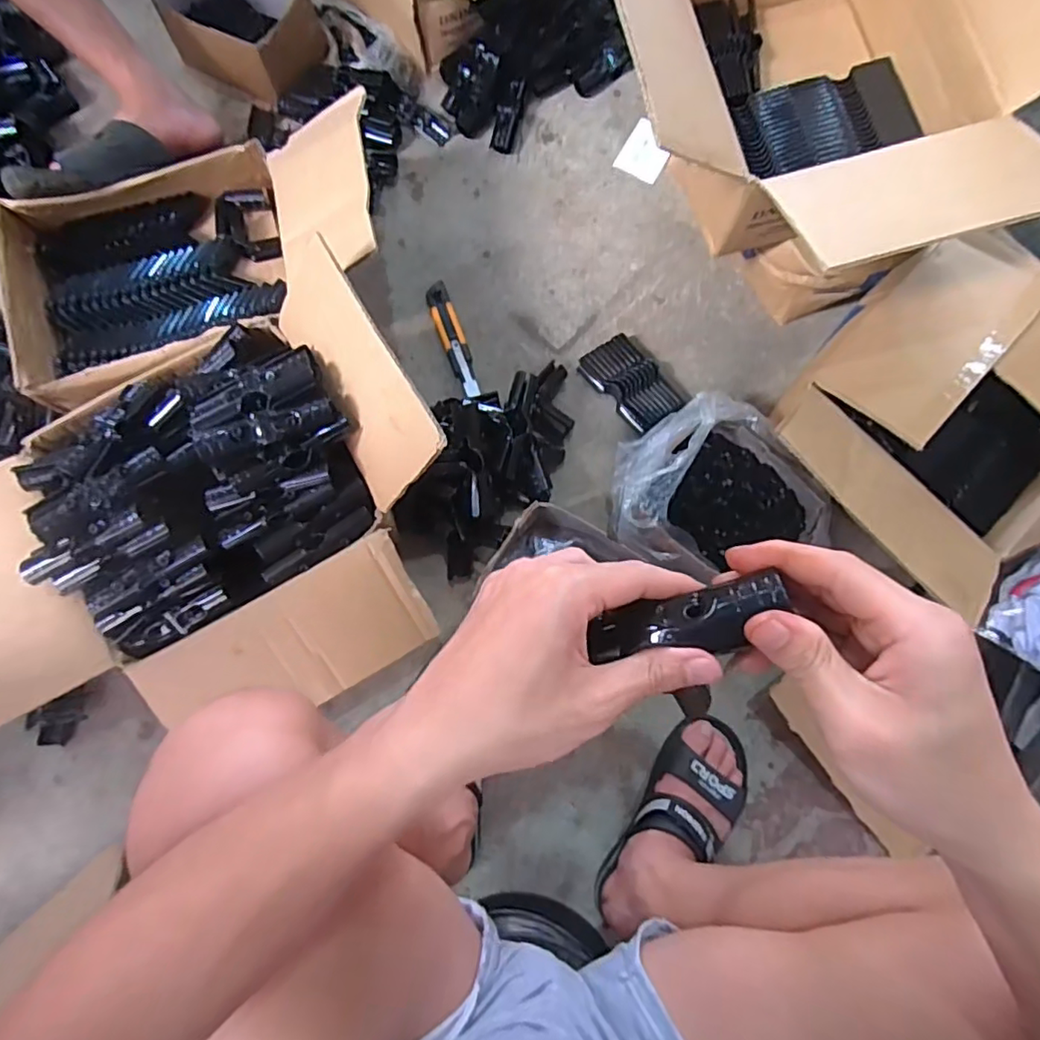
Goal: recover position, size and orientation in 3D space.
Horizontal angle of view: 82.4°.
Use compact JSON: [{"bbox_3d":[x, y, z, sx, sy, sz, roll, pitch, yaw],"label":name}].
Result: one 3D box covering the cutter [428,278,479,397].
[{"bbox_3d":[-0.092,-0.251,0.831,0.033,0.012,0.174,-21,80,-4],"label":"cutter"}]

